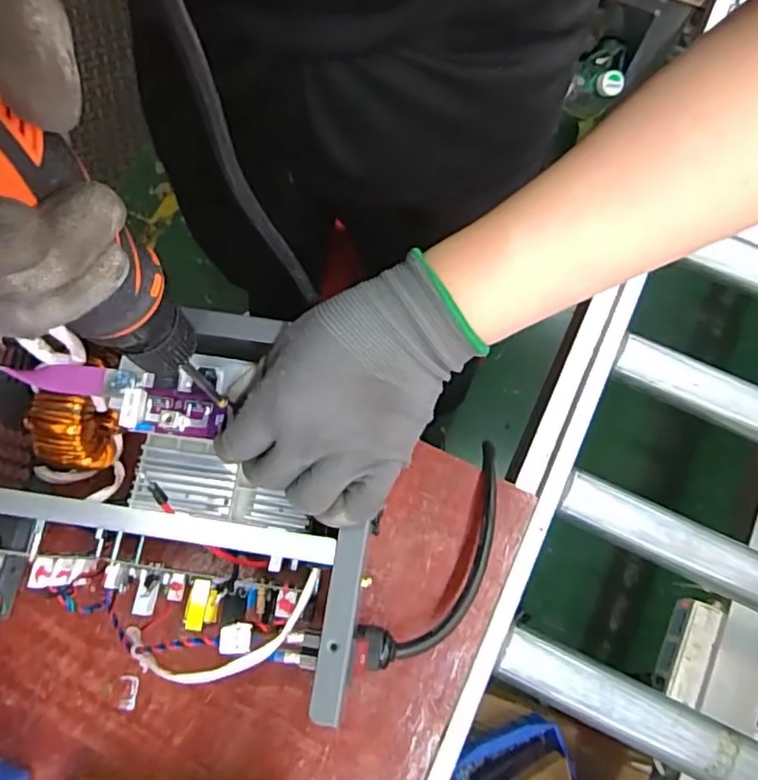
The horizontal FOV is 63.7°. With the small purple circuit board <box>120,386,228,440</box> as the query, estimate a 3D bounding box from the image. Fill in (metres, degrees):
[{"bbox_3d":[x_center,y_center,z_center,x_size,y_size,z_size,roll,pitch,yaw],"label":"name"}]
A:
[{"bbox_3d":[-0.122,0.014,0.359,0.055,0.015,0.026,7,73,-11],"label":"small purple circuit board"}]

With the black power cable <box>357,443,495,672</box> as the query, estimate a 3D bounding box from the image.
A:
[{"bbox_3d":[0.054,0.124,0.448,0.055,0.049,0.183,36,76,9],"label":"black power cable"}]

